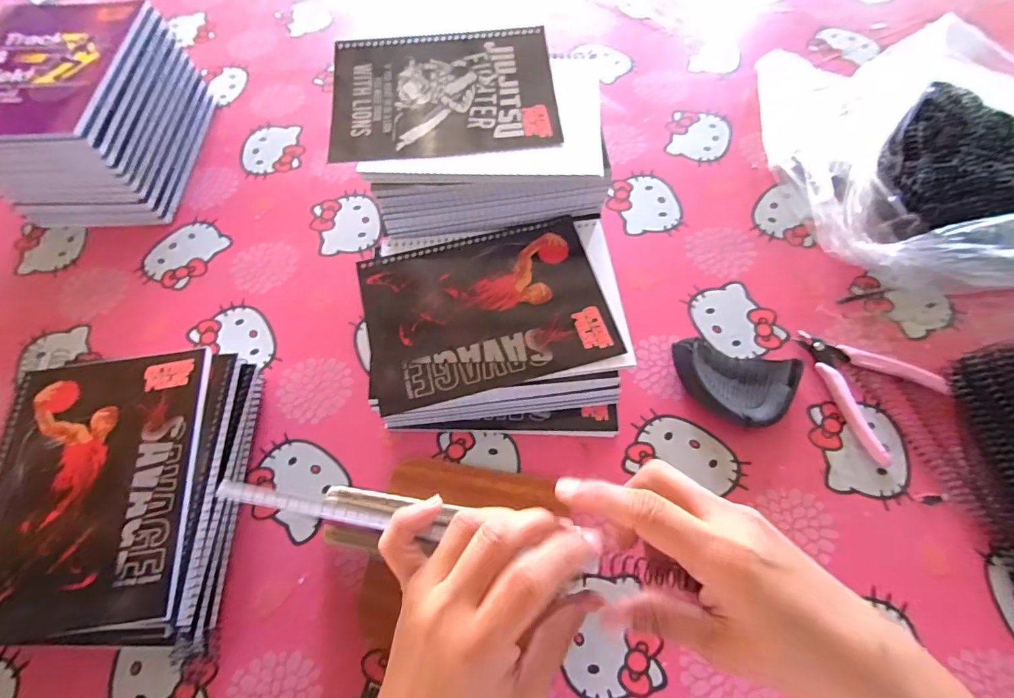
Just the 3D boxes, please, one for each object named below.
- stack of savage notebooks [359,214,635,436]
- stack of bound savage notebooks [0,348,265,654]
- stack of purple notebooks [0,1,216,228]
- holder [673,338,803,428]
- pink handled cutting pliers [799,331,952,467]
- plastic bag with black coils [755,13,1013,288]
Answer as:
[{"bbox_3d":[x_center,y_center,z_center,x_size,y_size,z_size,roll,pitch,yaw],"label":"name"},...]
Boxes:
[{"bbox_3d":[-0.010,-0.017,0.427,0.209,0.059,0.174,-6,64,-1],"label":"stack of savage notebooks"},{"bbox_3d":[-0.299,0.108,0.377,0.166,0.054,0.206,0,64,2],"label":"stack of bound savage notebooks"},{"bbox_3d":[-0.445,-0.250,0.521,0.163,0.121,0.192,-1,64,1],"label":"stack of purple notebooks"},{"bbox_3d":[0.192,0.029,0.418,0.098,0.028,0.060,16,65,10],"label":"holder"},{"bbox_3d":[0.305,0.026,0.418,0.091,0.019,0.111,-38,68,-16],"label":"pink handled cutting pliers"},{"bbox_3d":[0.453,-0.217,0.497,0.325,0.085,0.323,1,64,2],"label":"plastic bag with black coils"}]

